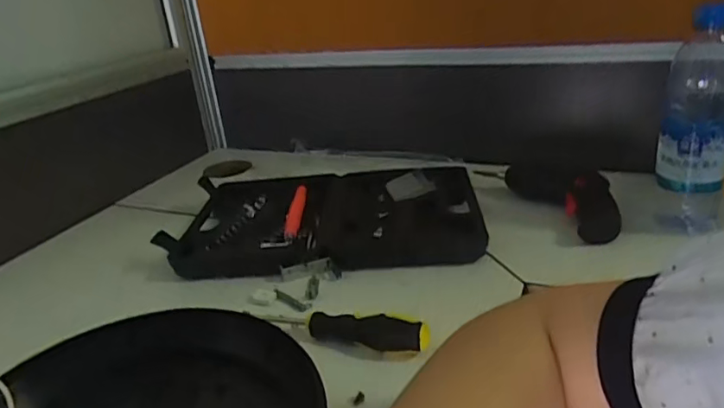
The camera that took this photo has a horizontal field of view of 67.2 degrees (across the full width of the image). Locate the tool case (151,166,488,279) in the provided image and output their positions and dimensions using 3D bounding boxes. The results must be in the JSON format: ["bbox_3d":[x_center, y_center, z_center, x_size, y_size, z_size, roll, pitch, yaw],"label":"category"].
[{"bbox_3d":[-0.043,0.015,0.640,0.347,0.033,0.211,-3,24,7],"label":"tool case"}]

